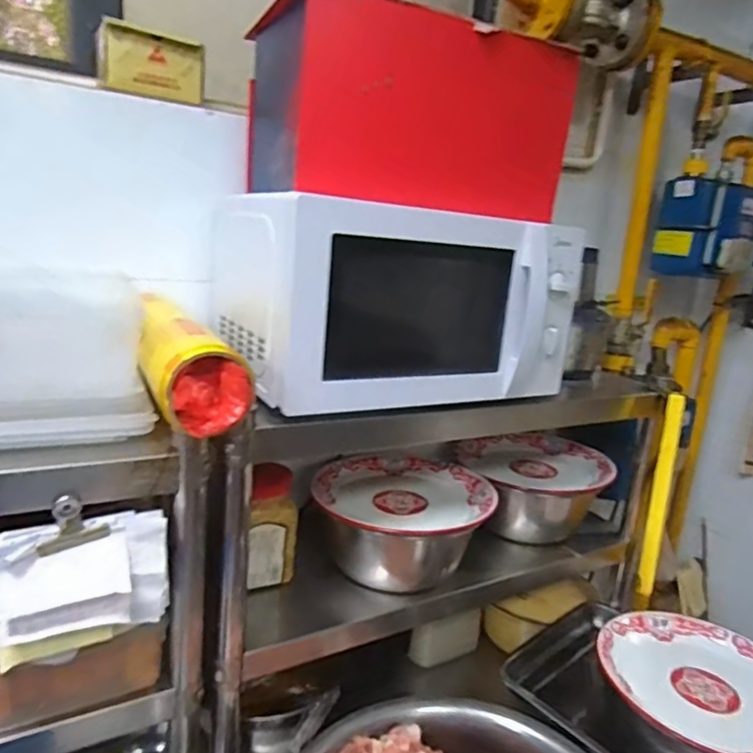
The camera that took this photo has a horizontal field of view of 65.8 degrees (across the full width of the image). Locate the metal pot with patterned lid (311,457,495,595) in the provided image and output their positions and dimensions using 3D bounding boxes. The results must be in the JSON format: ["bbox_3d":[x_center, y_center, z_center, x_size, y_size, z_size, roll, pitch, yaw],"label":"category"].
[{"bbox_3d":[0.039,0.236,0.945,0.276,0.133,0.232,7,14,9],"label":"metal pot with patterned lid"}]

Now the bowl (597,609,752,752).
[{"bbox_3d":[0.466,0.488,0.852,0.270,0.132,0.244,10,14,19],"label":"bowl"}]

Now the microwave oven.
[{"bbox_3d":[0.018,-0.110,0.824,0.475,0.232,0.296,-2,15,-27],"label":"microwave oven"}]

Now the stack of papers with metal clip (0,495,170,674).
[{"bbox_3d":[-0.283,0.200,0.545,0.176,0.114,0.057,-5,17,-36],"label":"stack of papers with metal clip"}]

